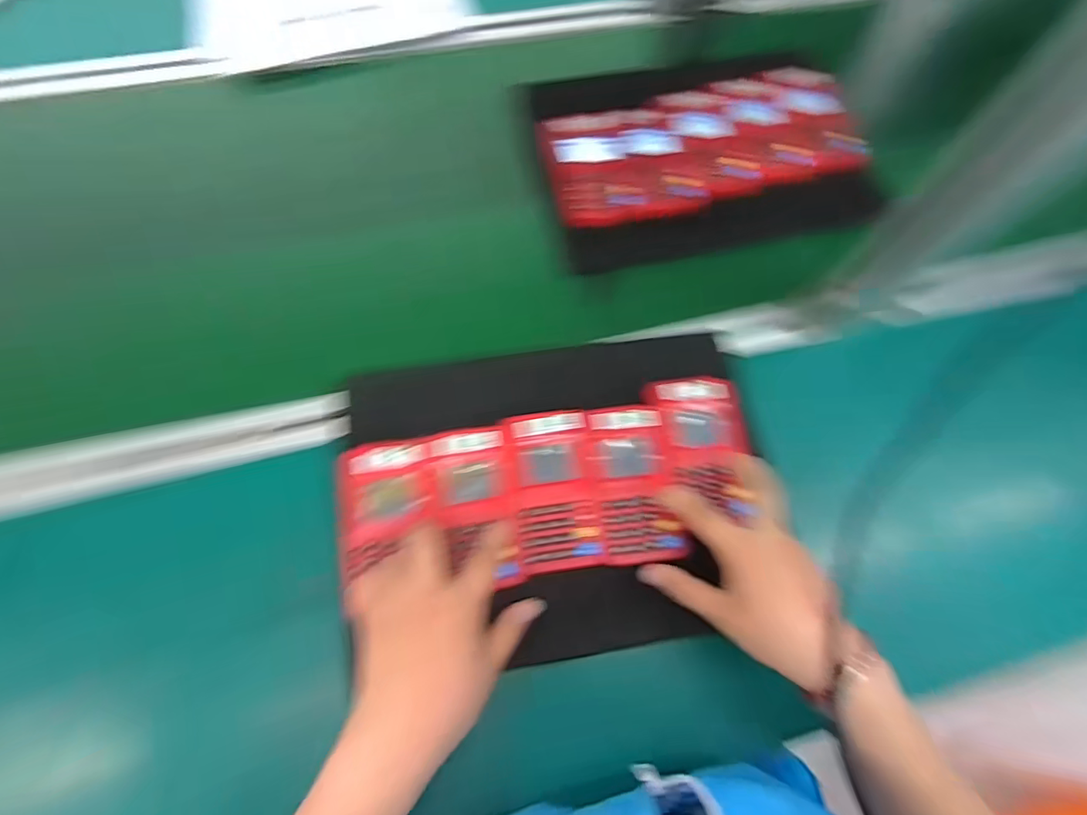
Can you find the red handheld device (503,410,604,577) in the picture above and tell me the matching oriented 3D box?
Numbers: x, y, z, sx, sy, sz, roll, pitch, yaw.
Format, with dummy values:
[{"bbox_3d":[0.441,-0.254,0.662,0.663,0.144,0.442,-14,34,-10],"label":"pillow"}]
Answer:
[{"bbox_3d":[0.009,0.061,0.410,0.062,0.015,0.119,-7,70,-5],"label":"red handheld device"}]

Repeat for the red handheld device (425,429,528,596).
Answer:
[{"bbox_3d":[-0.050,0.073,0.403,0.056,0.018,0.120,-12,66,-6],"label":"red handheld device"}]

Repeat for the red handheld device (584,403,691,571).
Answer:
[{"bbox_3d":[0.070,0.057,0.413,0.062,0.007,0.119,-5,70,-3],"label":"red handheld device"}]

